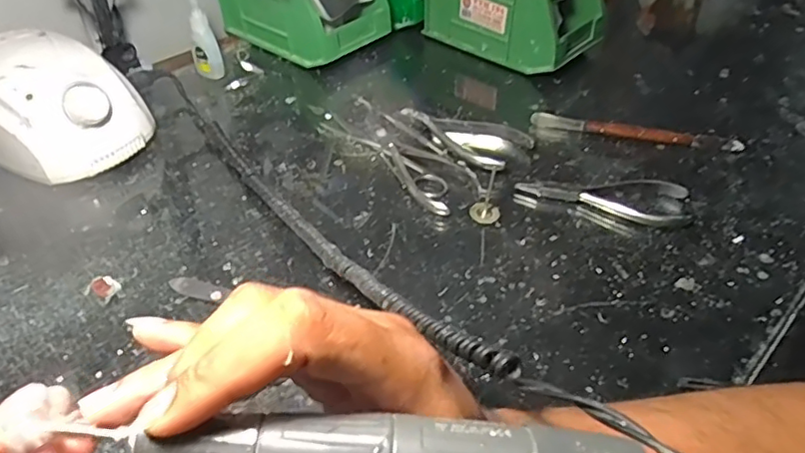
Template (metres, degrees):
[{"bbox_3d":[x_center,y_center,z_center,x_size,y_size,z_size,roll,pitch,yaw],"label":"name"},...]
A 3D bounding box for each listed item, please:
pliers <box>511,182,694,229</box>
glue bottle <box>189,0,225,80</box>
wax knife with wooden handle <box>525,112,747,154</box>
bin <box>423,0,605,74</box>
[{"bbox_3d":[0.151,-0.023,0.450,0.127,0.011,0.043,10,44,11],"label":"pliers"},{"bbox_3d":[-0.193,-0.184,0.571,0.026,0.083,0.017,-14,44,-15],"label":"glue bottle"},{"bbox_3d":[0.199,-0.082,0.510,0.170,0.014,0.014,11,44,12],"label":"wax knife with wooden handle"},{"bbox_3d":[0.120,-0.234,0.624,0.170,0.086,0.099,32,52,30],"label":"bin"}]

